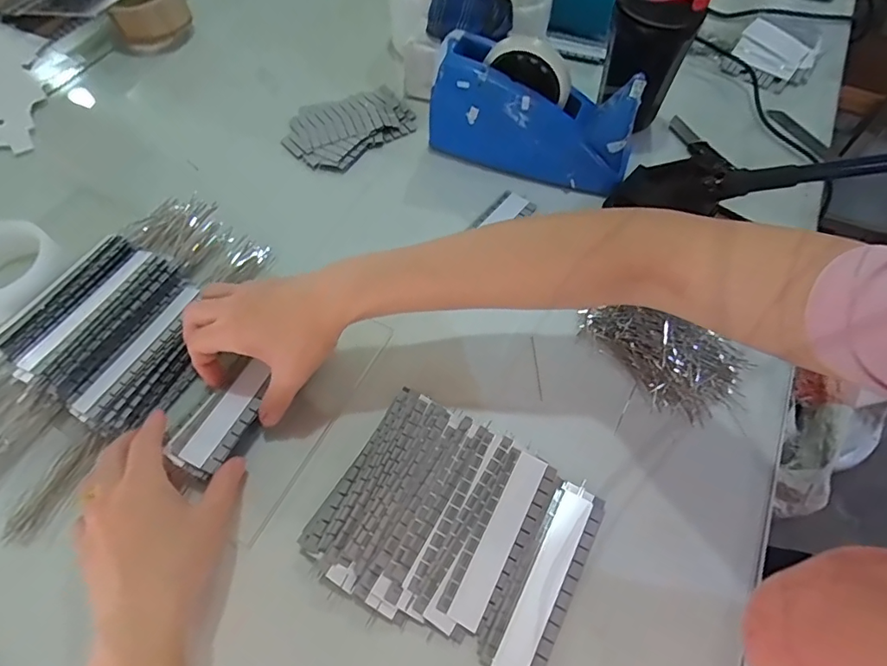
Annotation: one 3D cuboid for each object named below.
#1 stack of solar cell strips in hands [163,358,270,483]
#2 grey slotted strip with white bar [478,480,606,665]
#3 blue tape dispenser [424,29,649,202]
[{"bbox_3d":[-0.168,0.063,0.389,0.044,0.008,0.090,22,63,13],"label":"stack of solar cell strips in hands"},{"bbox_3d":[0.071,0.167,0.352,0.040,0.005,0.132,26,64,15],"label":"grey slotted strip with white bar"},{"bbox_3d":[0.092,-0.224,0.519,0.206,0.107,0.064,18,62,11],"label":"blue tape dispenser"}]

